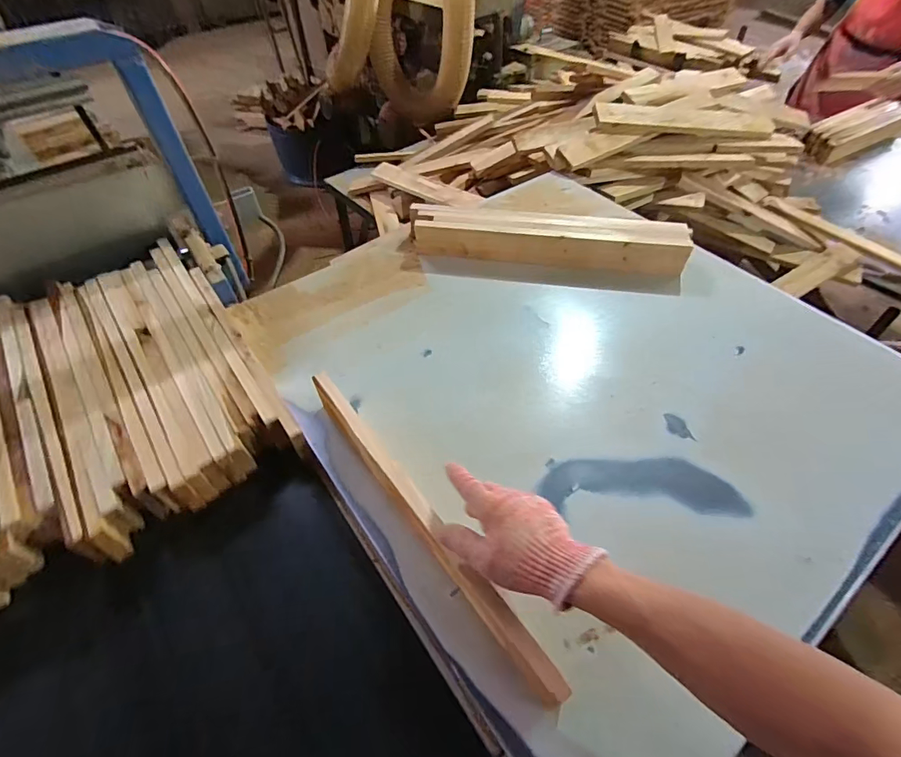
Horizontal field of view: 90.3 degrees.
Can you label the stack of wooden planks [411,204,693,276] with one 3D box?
[{"bbox_3d":[0.187,-0.281,0.891,0.530,0.068,0.122,6,53,7],"label":"stack of wooden planks"}]

